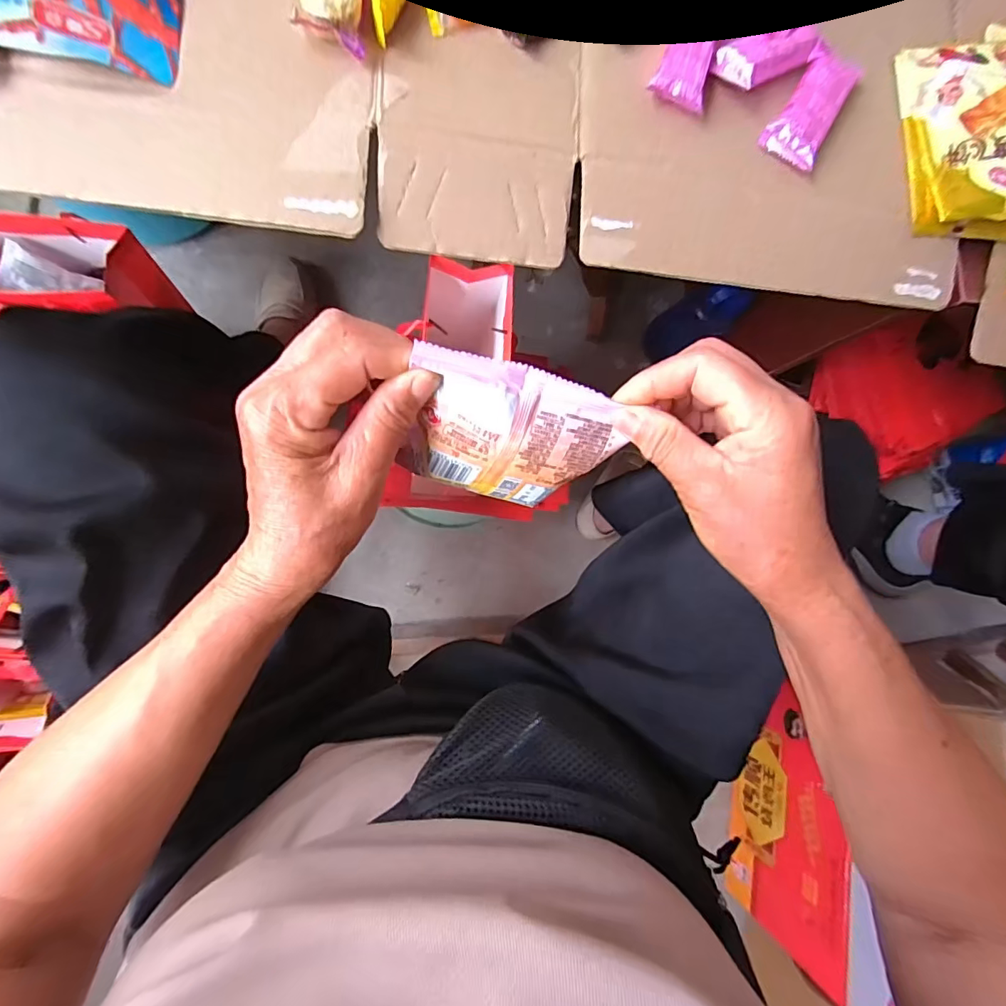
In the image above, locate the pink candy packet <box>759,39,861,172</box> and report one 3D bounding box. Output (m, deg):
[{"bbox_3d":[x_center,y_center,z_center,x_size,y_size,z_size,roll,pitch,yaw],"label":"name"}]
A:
[{"bbox_3d":[0.232,-0.296,0.369,0.043,0.018,0.084,32,80,-6],"label":"pink candy packet"}]

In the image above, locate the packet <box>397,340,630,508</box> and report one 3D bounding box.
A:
[{"bbox_3d":[0.001,-0.031,0.248,0.105,0.011,0.078,15,129,-19],"label":"packet"}]

